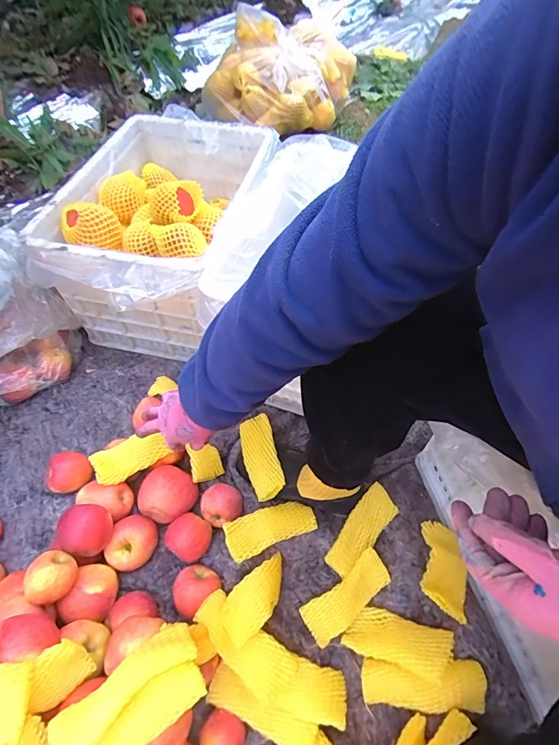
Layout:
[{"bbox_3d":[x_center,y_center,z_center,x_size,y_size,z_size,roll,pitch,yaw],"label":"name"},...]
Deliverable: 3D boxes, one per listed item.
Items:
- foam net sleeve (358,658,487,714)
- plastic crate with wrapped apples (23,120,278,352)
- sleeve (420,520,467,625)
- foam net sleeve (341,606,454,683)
[{"bbox_3d":[0.187,0.407,0.502,0.153,0.029,0.052,-8,55,11],"label":"foam net sleeve"},{"bbox_3d":[-0.239,-0.287,0.859,0.337,0.302,0.535,12,56,5],"label":"plastic crate with wrapped apples"},{"bbox_3d":[0.249,0.294,0.592,0.059,0.023,0.142,11,39,4],"label":"sleeve"},{"bbox_3d":[0.161,0.373,0.538,0.141,0.042,0.061,-10,45,39],"label":"foam net sleeve"}]

